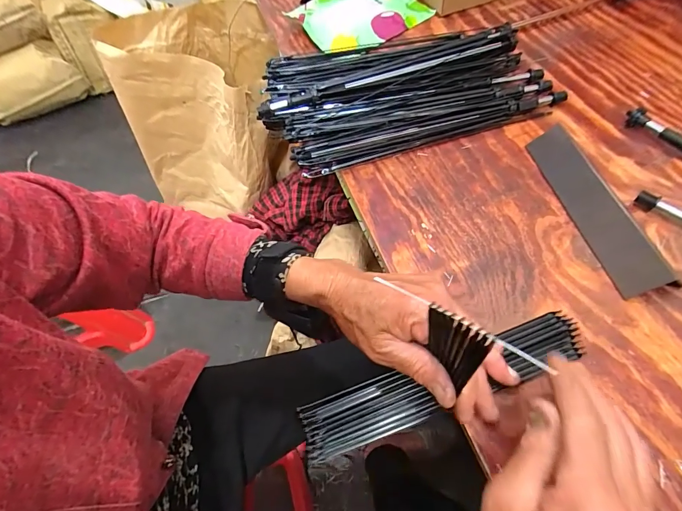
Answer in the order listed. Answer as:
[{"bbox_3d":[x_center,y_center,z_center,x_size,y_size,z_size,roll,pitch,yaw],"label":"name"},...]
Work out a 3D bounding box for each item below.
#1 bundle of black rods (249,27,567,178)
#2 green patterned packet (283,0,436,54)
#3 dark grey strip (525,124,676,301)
[{"bbox_3d":[0.078,-0.204,0.437,0.351,0.047,0.166,-13,59,-1],"label":"bundle of black rods"},{"bbox_3d":[0.030,-0.392,0.581,0.192,0.027,0.172,-35,62,-14],"label":"green patterned packet"},{"bbox_3d":[0.236,-0.051,0.342,0.004,0.037,0.189,16,49,-35],"label":"dark grey strip"}]

